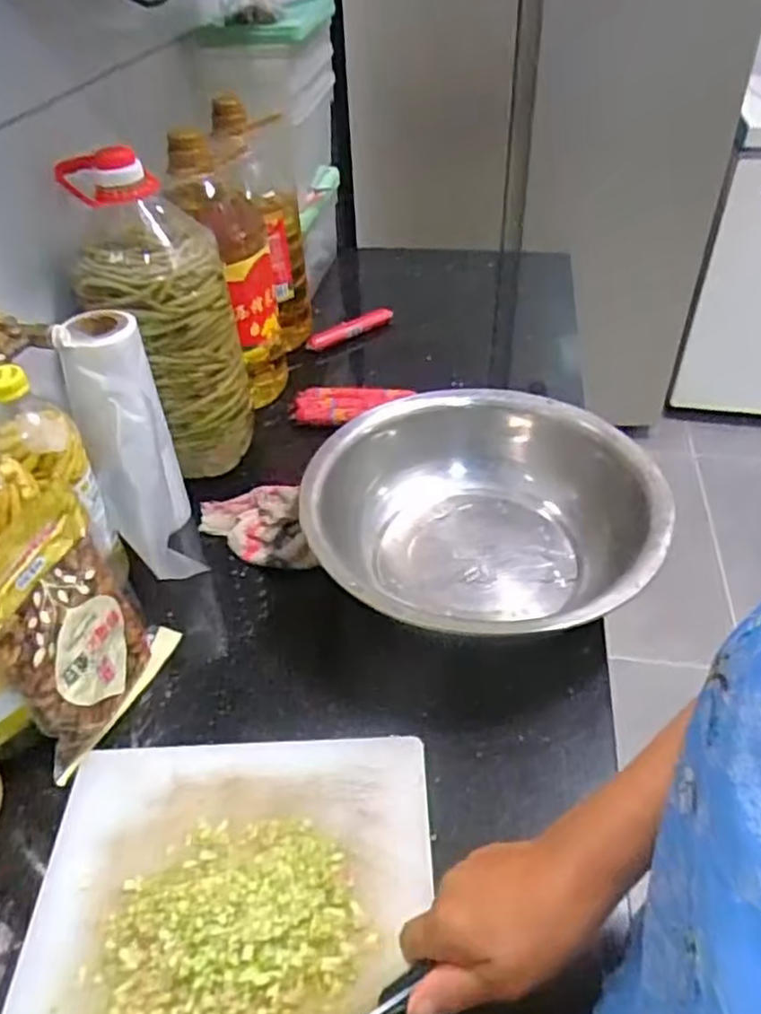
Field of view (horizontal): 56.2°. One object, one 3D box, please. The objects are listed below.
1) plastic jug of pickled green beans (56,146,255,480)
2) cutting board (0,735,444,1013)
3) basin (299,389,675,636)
[{"bbox_3d":[-0.254,-0.209,0.827,0.128,0.353,0.134,17,46,21],"label":"plastic jug of pickled green beans"},{"bbox_3d":[-0.107,0.332,0.468,0.290,0.027,0.384,-3,42,0],"label":"cutting board"},{"bbox_3d":[0.107,0.019,0.764,0.350,0.109,0.365,-2,42,1],"label":"basin"}]

